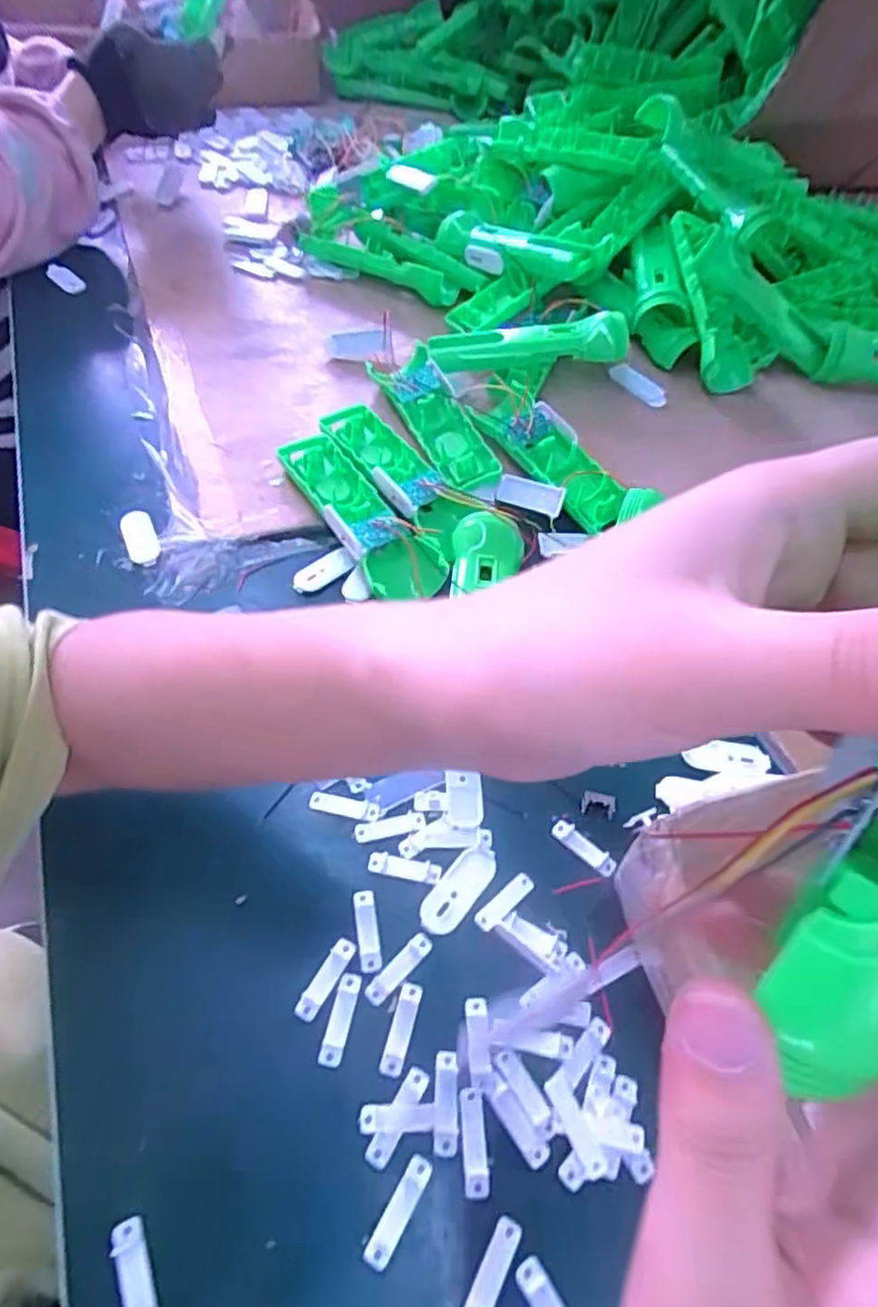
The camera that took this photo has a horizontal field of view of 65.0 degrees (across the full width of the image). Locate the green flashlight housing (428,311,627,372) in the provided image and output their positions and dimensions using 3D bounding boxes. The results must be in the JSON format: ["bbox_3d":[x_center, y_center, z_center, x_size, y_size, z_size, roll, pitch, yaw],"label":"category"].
[{"bbox_3d":[0.073,-0.264,0.579,0.163,0.031,0.046,-9,55,-11],"label":"green flashlight housing"}]

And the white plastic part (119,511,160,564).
[{"bbox_3d":[-0.204,-0.079,0.469,0.021,0.007,0.046,-19,58,-18],"label":"white plastic part"}]

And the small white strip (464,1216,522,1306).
[{"bbox_3d":[0.020,0.239,0.263,0.010,0.004,0.038,27,56,14],"label":"small white strip"}]

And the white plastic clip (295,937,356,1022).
[{"bbox_3d":[-0.053,0.150,0.319,0.010,0.004,0.038,28,57,15],"label":"white plastic clip"}]

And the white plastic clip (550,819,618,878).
[{"bbox_3d":[0.077,0.102,0.365,0.038,0.004,0.010,38,60,21],"label":"white plastic clip"}]

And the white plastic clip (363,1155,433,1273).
[{"bbox_3d":[-0.016,0.221,0.273,0.009,0.004,0.039,29,57,16],"label":"white plastic clip"}]

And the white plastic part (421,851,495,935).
[{"bbox_3d":[0.010,0.119,0.348,0.020,0.004,0.050,35,59,19],"label":"white plastic part"}]

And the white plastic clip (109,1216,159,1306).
[{"bbox_3d":[-0.113,0.234,0.257,0.011,0.004,0.038,-18,58,-17],"label":"white plastic clip"}]

